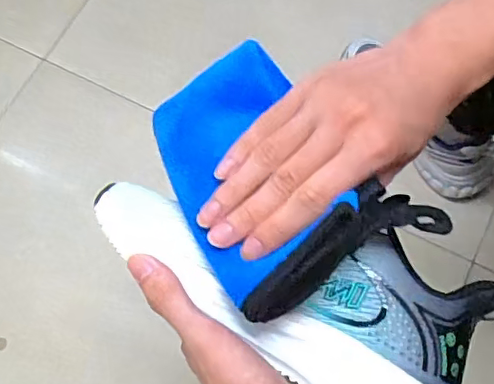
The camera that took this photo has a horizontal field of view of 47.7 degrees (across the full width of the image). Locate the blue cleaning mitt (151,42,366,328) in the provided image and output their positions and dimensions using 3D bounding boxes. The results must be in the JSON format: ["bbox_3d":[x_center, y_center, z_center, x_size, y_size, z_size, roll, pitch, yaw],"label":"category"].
[{"bbox_3d":[0.002,-0.010,0.317,0.085,0.037,0.149,-21,69,-6],"label":"blue cleaning mitt"}]

